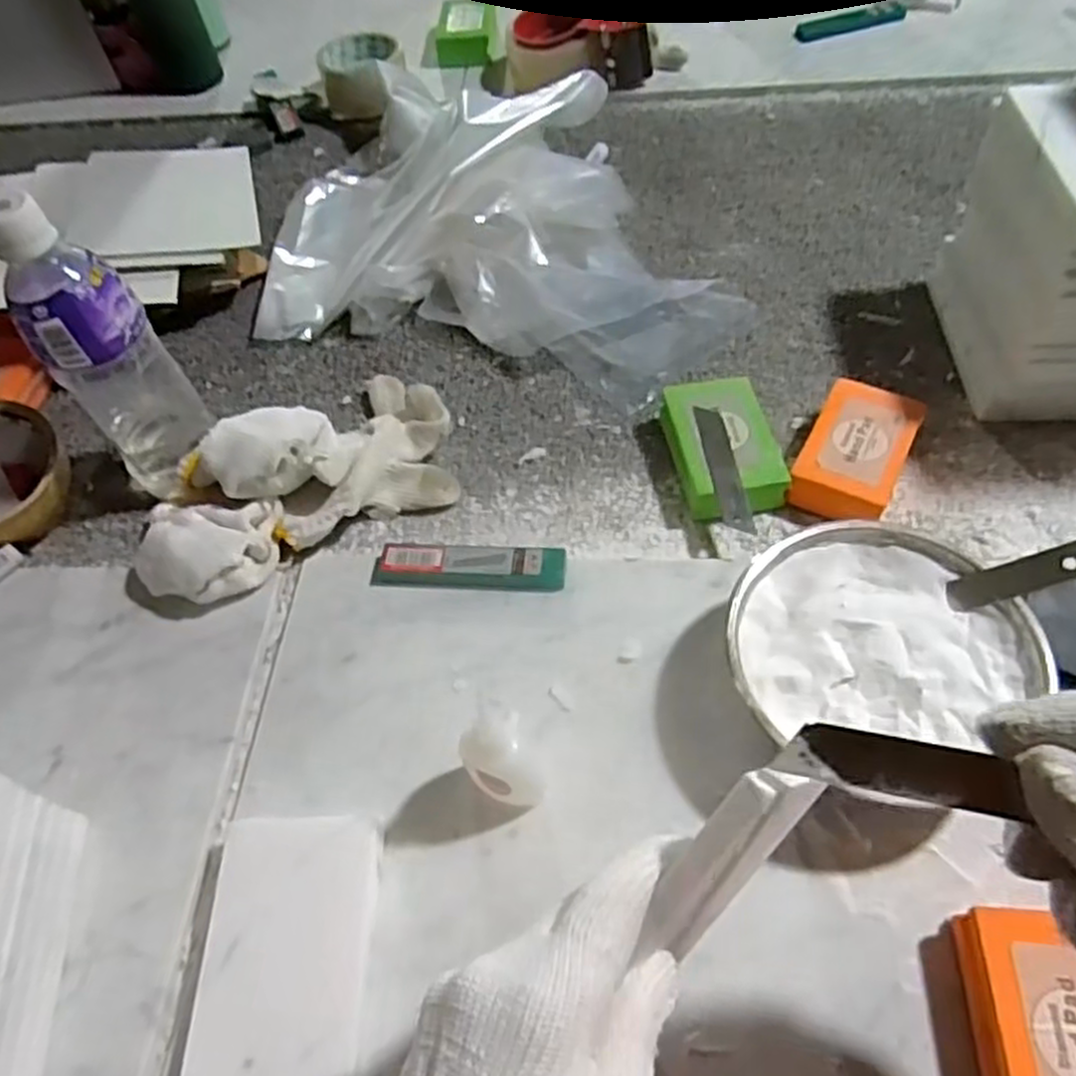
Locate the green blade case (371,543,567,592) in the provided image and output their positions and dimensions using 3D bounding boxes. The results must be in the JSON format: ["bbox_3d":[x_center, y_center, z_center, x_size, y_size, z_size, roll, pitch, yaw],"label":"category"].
[{"bbox_3d":[-0.043,0.018,0.481,0.117,0.015,0.028,4,56,7],"label":"green blade case"}]

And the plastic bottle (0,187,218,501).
[{"bbox_3d":[-0.256,-0.104,0.475,0.064,0.200,0.063,-35,60,-18],"label":"plastic bottle"}]

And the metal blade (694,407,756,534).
[{"bbox_3d":[0.115,-0.044,0.491,0.018,0.006,0.097,-6,55,0],"label":"metal blade"}]

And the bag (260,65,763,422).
[{"bbox_3d":[-0.026,-0.269,0.641,0.407,0.091,0.299,13,58,13],"label":"bag"}]

